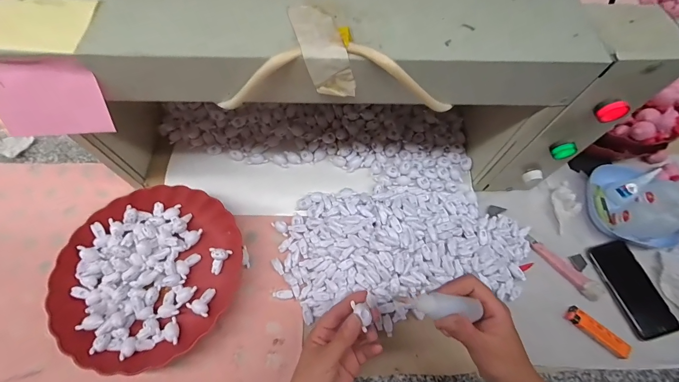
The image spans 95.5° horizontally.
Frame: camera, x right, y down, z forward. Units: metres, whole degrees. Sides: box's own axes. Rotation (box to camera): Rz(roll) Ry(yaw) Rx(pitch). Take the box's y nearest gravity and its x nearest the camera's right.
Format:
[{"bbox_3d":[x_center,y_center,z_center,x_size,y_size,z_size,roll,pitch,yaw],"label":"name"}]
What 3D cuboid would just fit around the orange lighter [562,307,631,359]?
[{"bbox_3d":[0.364,0.198,0.434,0.080,0.012,0.024,39,70,15],"label":"orange lighter"}]

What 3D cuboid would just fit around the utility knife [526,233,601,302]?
[{"bbox_3d":[0.340,0.114,0.470,0.120,0.014,0.028,42,70,16],"label":"utility knife"}]

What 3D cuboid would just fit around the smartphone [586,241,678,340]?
[{"bbox_3d":[0.441,0.144,0.464,0.068,0.009,0.139,-16,67,-9],"label":"smartphone"}]

